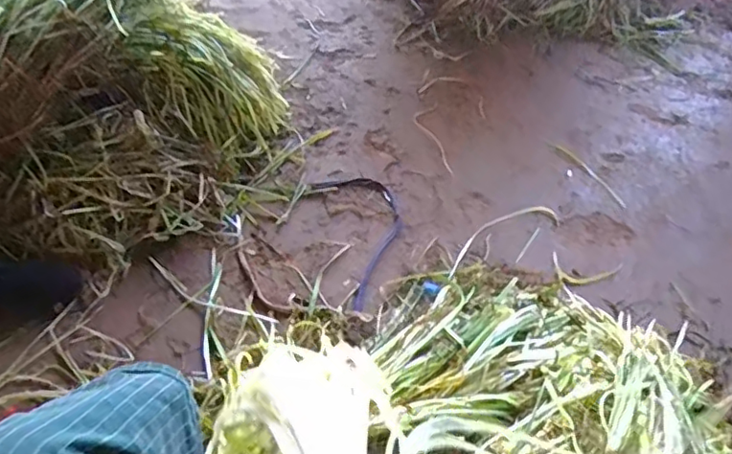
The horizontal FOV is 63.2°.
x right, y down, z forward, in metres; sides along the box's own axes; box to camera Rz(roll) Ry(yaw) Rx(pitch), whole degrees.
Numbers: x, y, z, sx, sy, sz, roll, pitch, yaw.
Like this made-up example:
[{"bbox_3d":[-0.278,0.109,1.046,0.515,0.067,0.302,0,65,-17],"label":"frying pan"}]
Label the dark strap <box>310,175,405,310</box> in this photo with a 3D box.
[{"bbox_3d":[0.008,0.017,1.100,0.147,0.017,0.338,-11,46,-13],"label":"dark strap"}]

